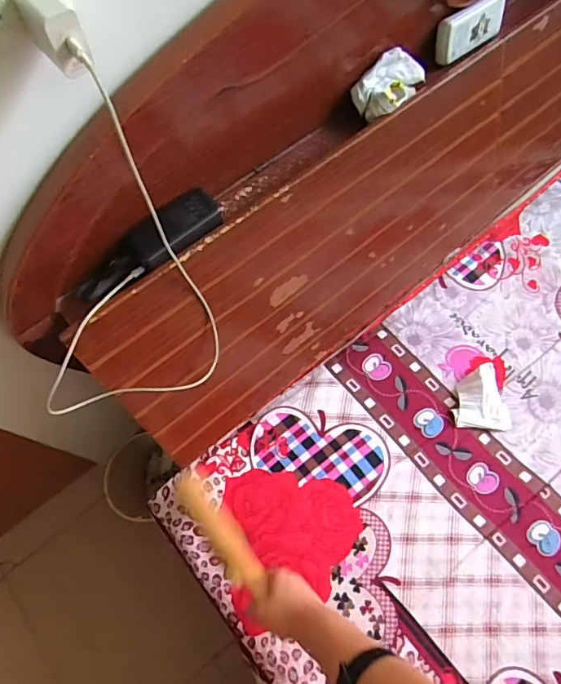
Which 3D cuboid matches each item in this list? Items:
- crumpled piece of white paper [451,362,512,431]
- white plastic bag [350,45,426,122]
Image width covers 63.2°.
[{"bbox_3d":[0.415,0.110,0.939,0.109,0.026,0.135,3,69,1],"label":"crumpled piece of white paper"},{"bbox_3d":[0.175,-0.411,0.718,0.070,0.050,0.141,36,72,14],"label":"white plastic bag"}]

